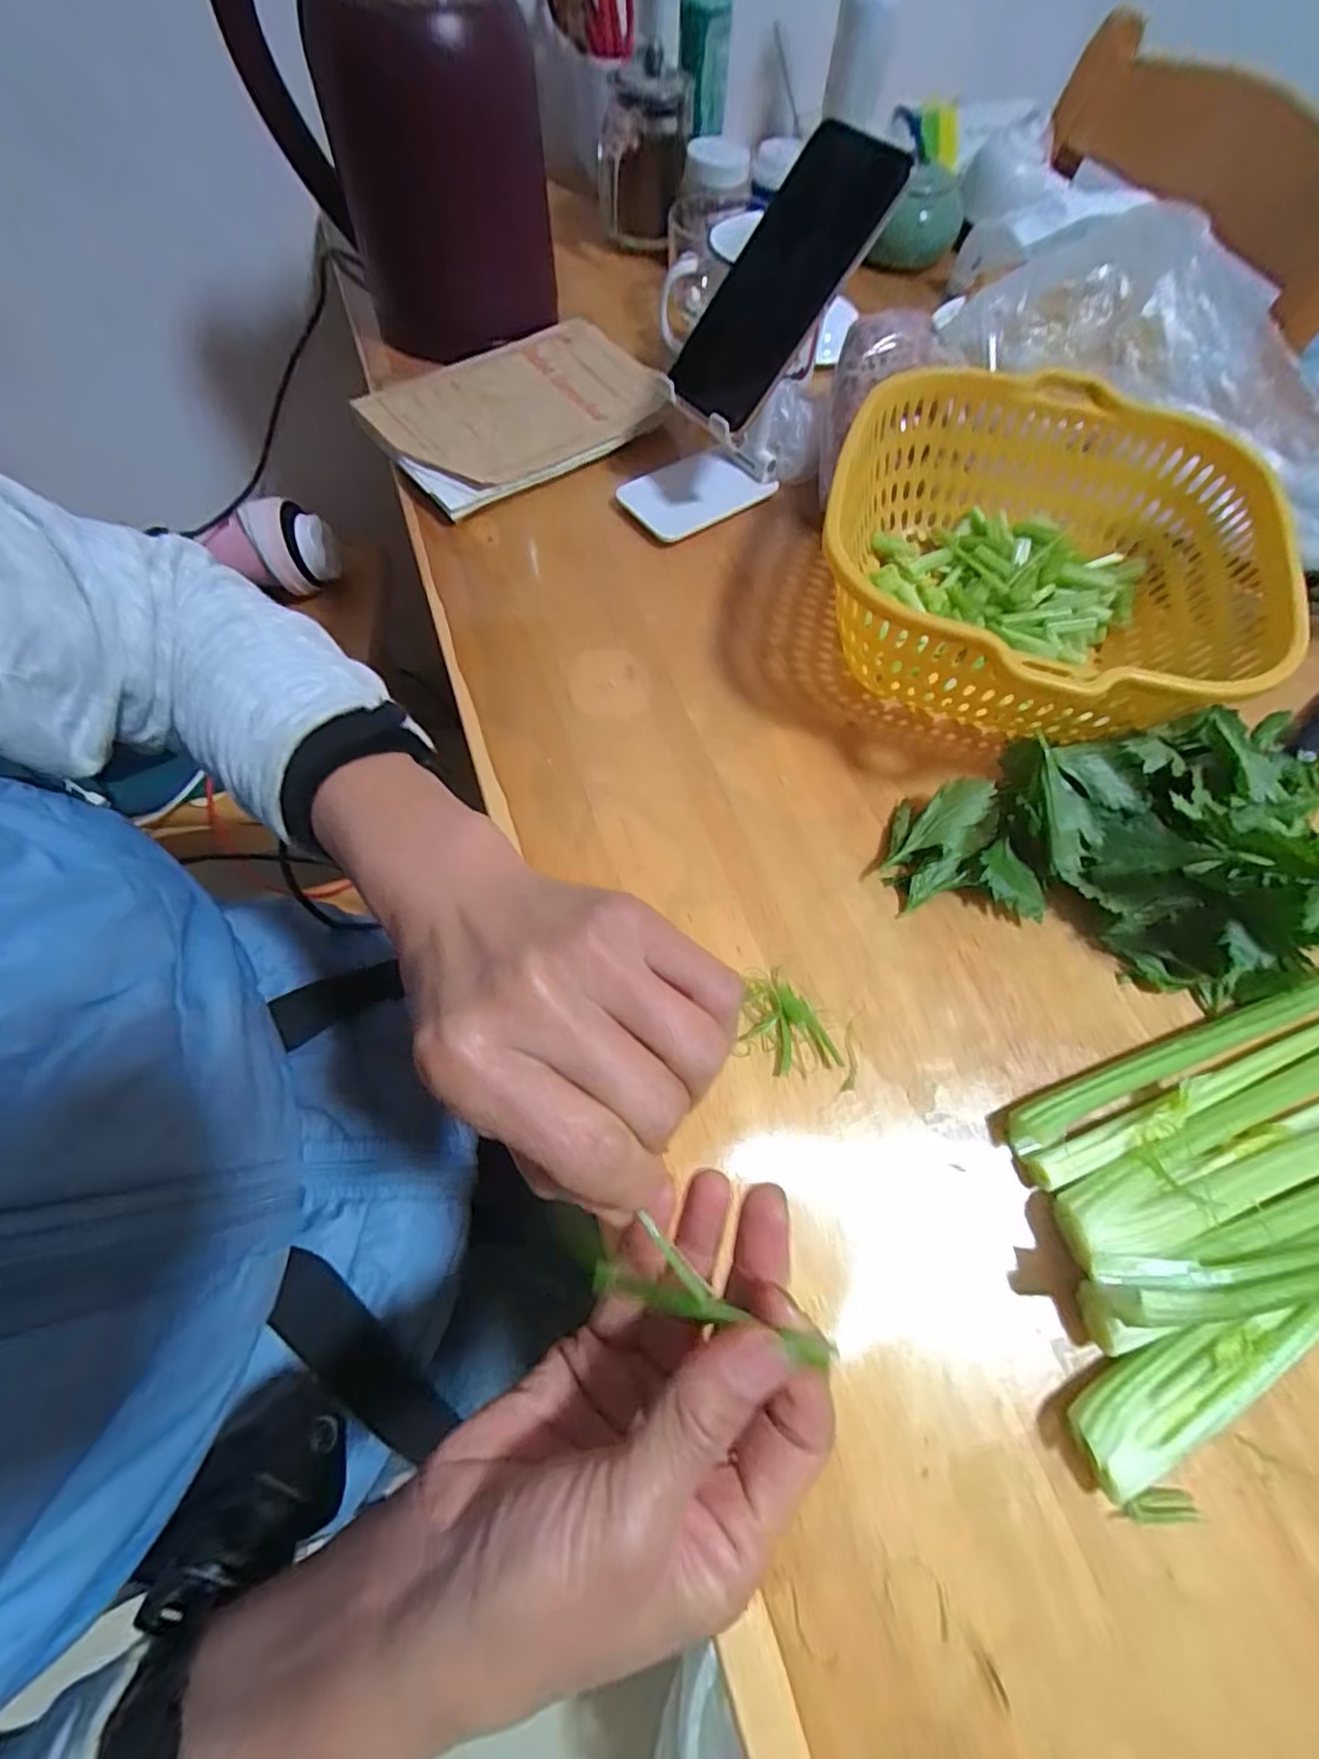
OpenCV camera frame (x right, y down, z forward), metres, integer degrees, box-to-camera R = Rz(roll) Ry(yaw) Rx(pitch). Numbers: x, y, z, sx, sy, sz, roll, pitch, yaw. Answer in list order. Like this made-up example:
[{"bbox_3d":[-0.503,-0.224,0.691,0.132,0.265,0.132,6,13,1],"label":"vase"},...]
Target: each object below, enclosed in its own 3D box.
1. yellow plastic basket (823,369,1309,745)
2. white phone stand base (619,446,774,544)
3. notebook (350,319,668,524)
[{"bbox_3d":[0.211,-0.177,0.371,0.231,0.091,0.244,1,64,-1],"label":"yellow plastic basket"},{"bbox_3d":[0.025,-0.277,0.460,0.099,0.011,0.062,-34,70,-17],"label":"white phone stand base"},{"bbox_3d":[-0.109,-0.354,0.485,0.203,0.028,0.155,-33,70,-16],"label":"notebook"}]

